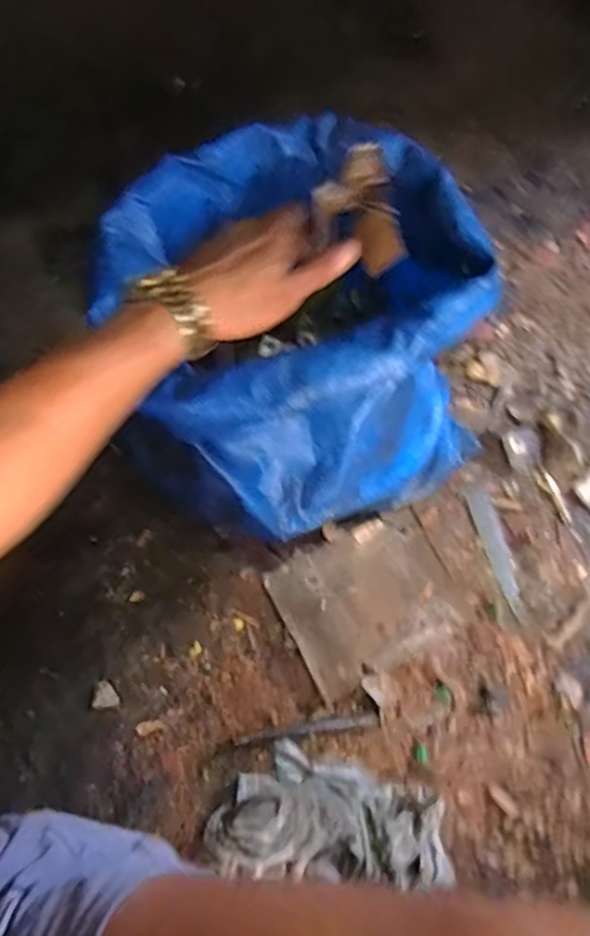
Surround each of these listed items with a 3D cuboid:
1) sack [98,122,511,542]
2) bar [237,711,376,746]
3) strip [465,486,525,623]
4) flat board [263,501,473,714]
[{"bbox_3d":[-0.003,-0.131,0.740,0.338,0.359,0.333,-31,69,-14],"label":"sack"},{"bbox_3d":[0.015,0.290,0.751,0.158,0.012,0.016,-6,63,-4],"label":"bar"},{"bbox_3d":[0.257,0.104,0.852,0.029,0.004,0.176,-12,63,-8],"label":"strip"},{"bbox_3d":[0.091,0.154,0.813,0.206,0.009,0.162,-25,66,-14],"label":"flat board"}]

